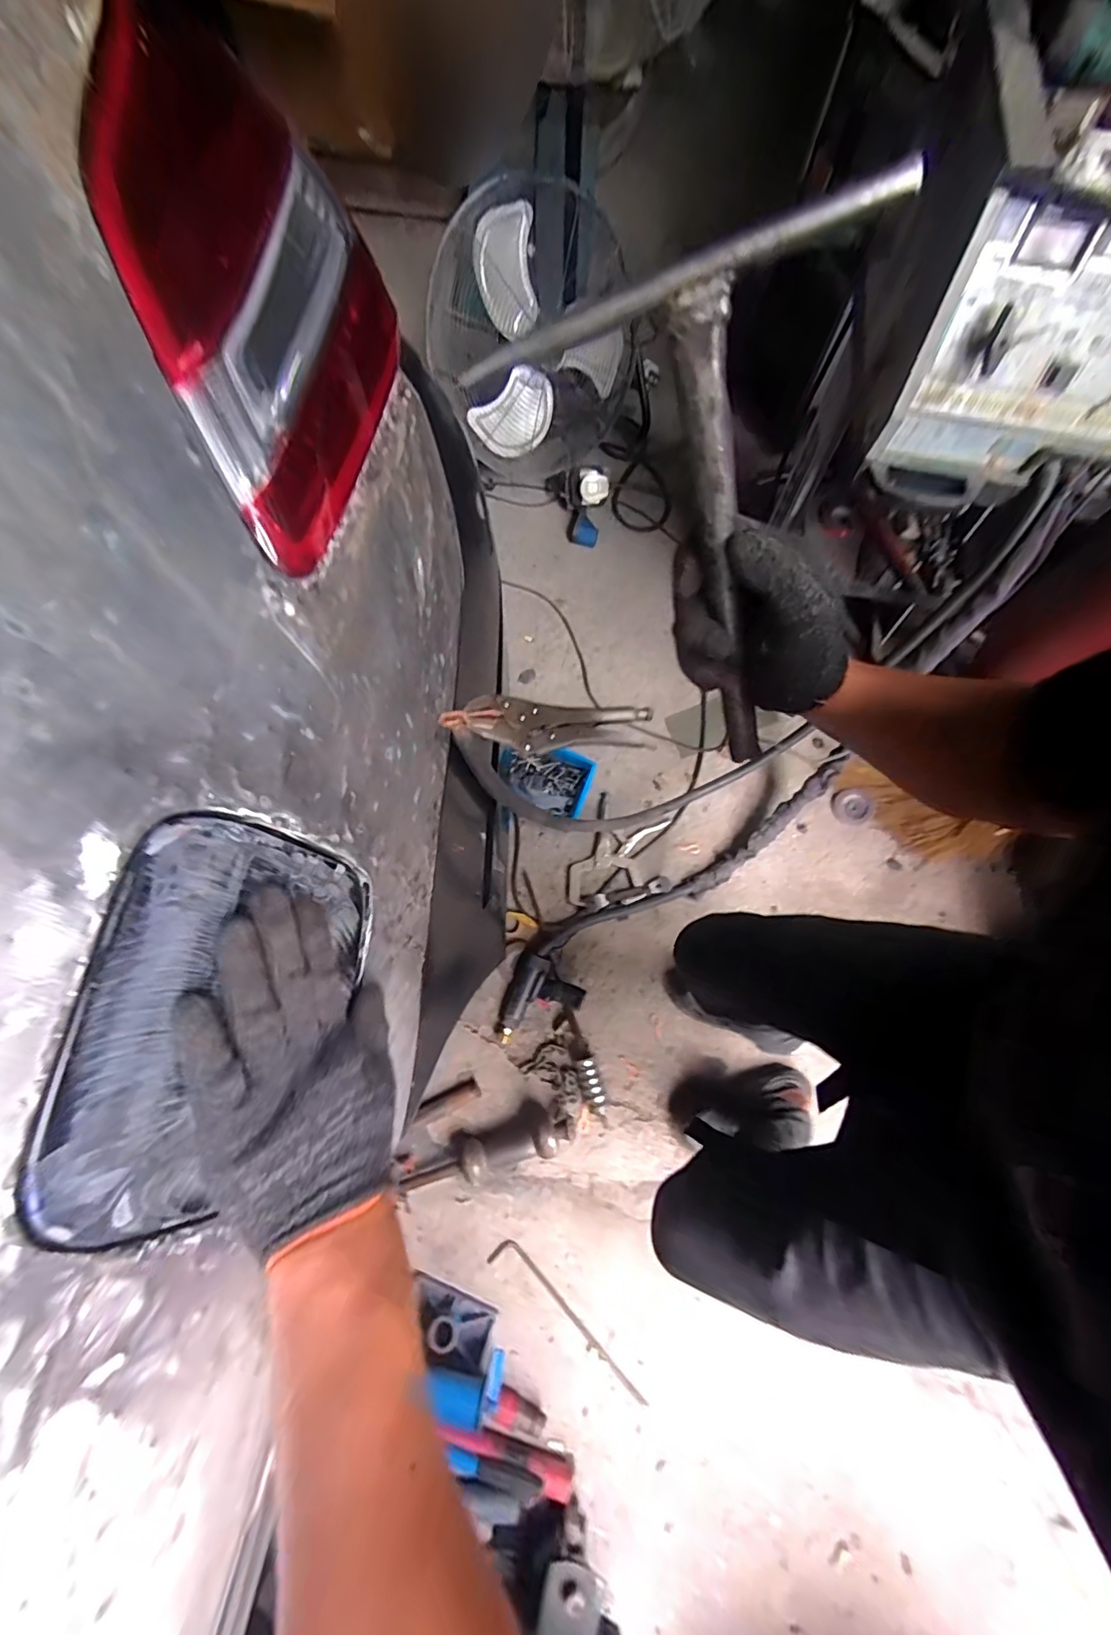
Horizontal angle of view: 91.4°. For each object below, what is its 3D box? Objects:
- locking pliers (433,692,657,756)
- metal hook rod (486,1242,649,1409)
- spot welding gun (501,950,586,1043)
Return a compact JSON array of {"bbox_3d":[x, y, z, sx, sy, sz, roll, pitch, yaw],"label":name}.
[{"bbox_3d":[0.003,-0.089,0.533,0.224,0.015,0.058,-3,67,-27],"label":"locking pliers"},{"bbox_3d":[0.024,0.901,0.967,0.346,0.018,0.047,39,73,13],"label":"metal hook rod"},{"bbox_3d":[-0.027,0.377,1.112,0.158,0.070,0.184,14,69,4],"label":"spot welding gun"}]

